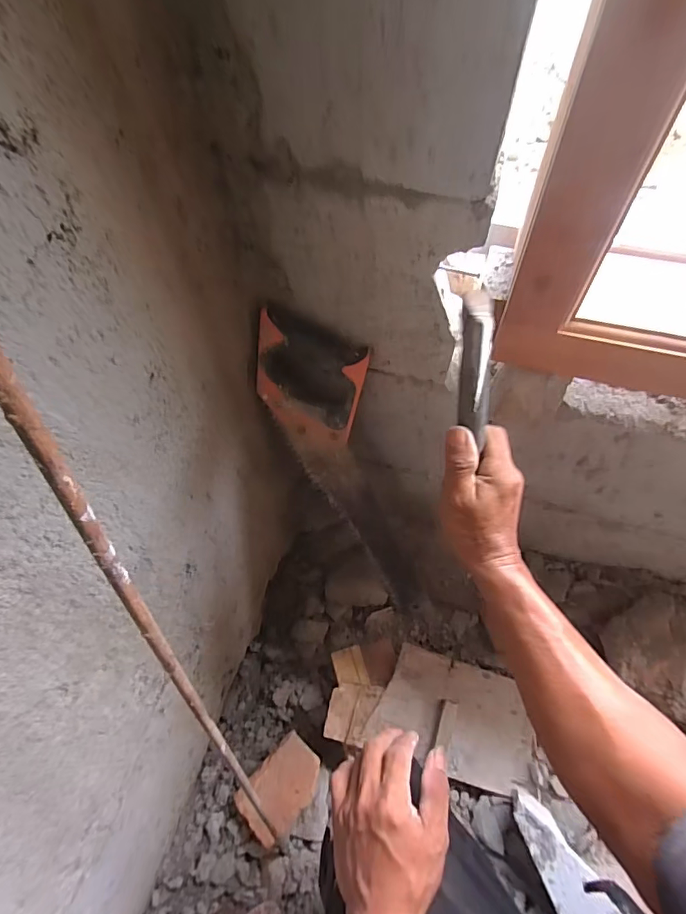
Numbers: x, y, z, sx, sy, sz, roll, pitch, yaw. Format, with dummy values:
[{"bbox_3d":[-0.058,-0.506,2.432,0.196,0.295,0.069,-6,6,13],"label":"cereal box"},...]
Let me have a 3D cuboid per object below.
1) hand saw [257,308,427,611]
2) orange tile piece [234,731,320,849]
[{"bbox_3d":[0.016,0.058,0.606,0.114,0.525,0.022,-8,41,12],"label":"hand saw"},{"bbox_3d":[-0.081,0.436,0.613,0.111,0.019,0.073,-41,67,-18],"label":"orange tile piece"}]

